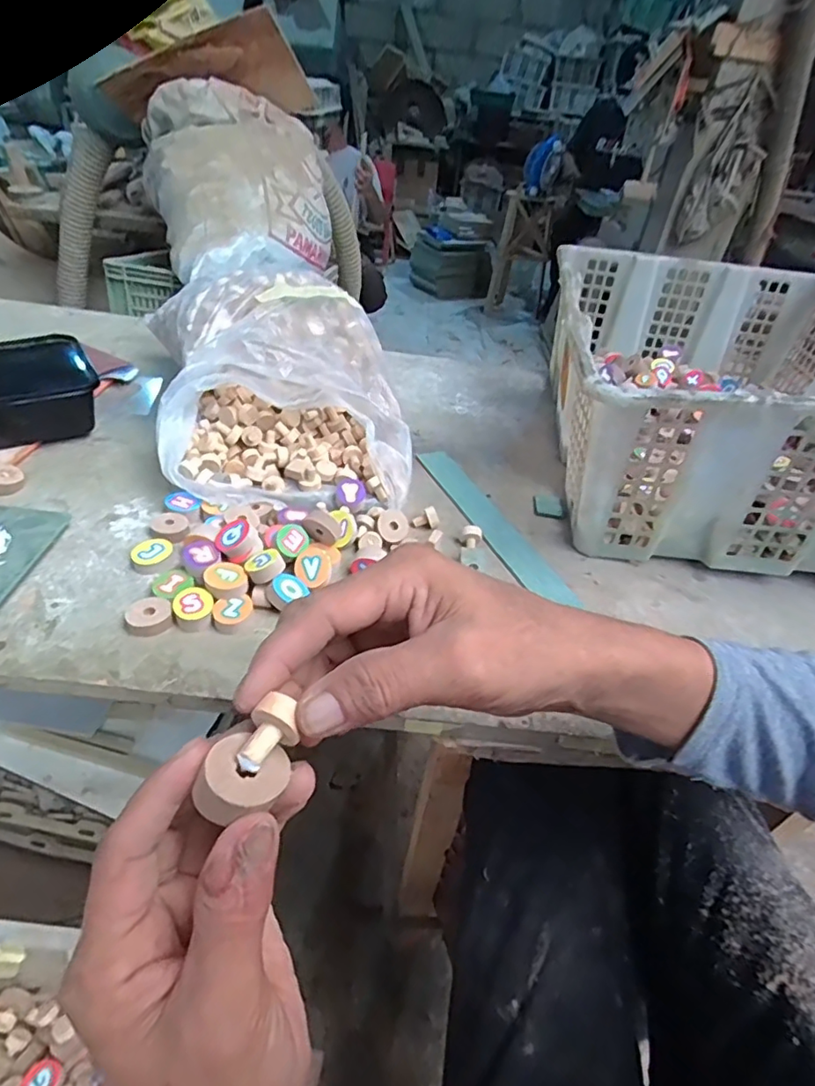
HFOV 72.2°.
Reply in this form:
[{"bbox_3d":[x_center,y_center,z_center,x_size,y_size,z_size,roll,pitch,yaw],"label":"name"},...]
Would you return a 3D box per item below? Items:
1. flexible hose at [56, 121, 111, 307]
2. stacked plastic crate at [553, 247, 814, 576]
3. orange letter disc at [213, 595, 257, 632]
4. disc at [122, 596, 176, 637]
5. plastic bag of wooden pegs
[{"bbox_3d":[-0.857,-0.838,1.443,0.100,0.434,0.065,19,36,-21],"label":"flexible hose"},{"bbox_3d":[0.338,-0.167,0.595,0.362,0.175,0.490,11,40,5],"label":"stacked plastic crate"},{"bbox_3d":[-0.123,0.050,0.398,0.028,0.012,0.024,-1,40,-10],"label":"orange letter disc"},{"bbox_3d":[-0.177,0.050,0.385,0.028,0.012,0.025,-16,45,-26],"label":"disc"},{"bbox_3d":[-0.127,-0.169,0.553,0.227,0.137,0.321,-8,42,-18],"label":"plastic bag of wooden pegs"}]

